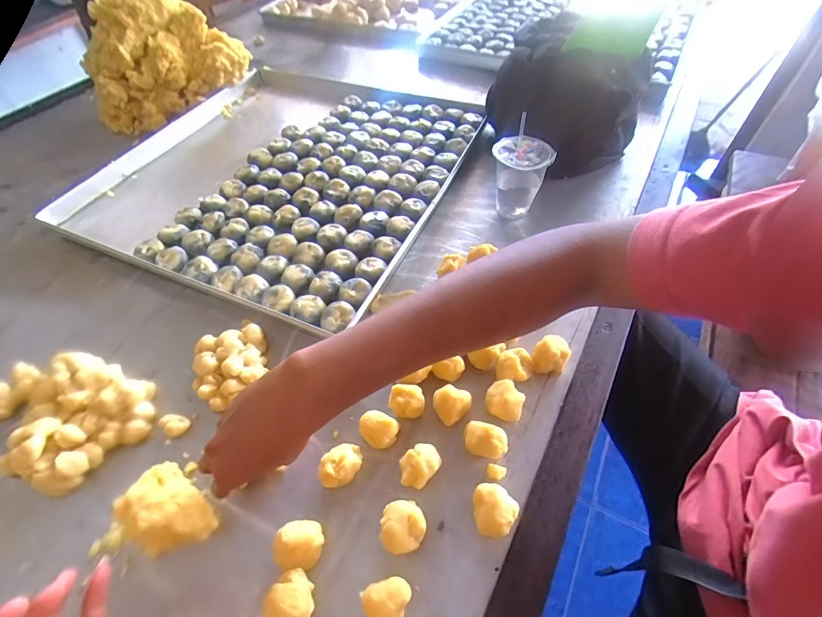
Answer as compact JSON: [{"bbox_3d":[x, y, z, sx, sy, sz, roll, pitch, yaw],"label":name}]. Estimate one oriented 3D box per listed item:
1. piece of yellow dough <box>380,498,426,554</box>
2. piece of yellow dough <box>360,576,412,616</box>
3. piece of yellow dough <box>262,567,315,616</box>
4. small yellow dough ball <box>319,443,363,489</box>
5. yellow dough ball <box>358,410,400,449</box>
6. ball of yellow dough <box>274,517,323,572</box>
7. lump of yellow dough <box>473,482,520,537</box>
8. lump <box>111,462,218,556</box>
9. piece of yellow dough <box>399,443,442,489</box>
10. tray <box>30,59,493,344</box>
[{"bbox_3d":[-0.006,0.174,0.317,0.034,0.027,0.034,-2,53,3],"label":"piece of yellow dough"},{"bbox_3d":[-0.014,0.211,0.284,0.033,0.036,0.030,-29,56,-17],"label":"piece of yellow dough"},{"bbox_3d":[-0.089,0.214,0.293,0.033,0.029,0.037,-4,53,2],"label":"piece of yellow dough"},{"bbox_3d":[-0.061,0.138,0.348,0.040,0.031,0.029,-37,59,-22],"label":"small yellow dough ball"},{"bbox_3d":[-0.029,0.112,0.363,0.032,0.031,0.027,20,57,18],"label":"yellow dough ball"},{"bbox_3d":[-0.088,0.186,0.315,0.037,0.026,0.033,-2,53,3],"label":"ball of yellow dough"},{"bbox_3d":[0.068,0.162,0.319,0.033,0.028,0.036,-2,53,3],"label":"lump of yellow dough"},{"bbox_3d":[-0.196,0.168,0.326,0.075,0.042,0.050,27,60,23],"label":"lump"},{"bbox_3d":[0.008,0.135,0.342,0.038,0.029,0.027,-38,59,-22],"label":"piece of yellow dough"},{"bbox_3d":[-0.204,-0.228,0.636,0.525,0.033,0.497,19,57,18],"label":"tray"}]

